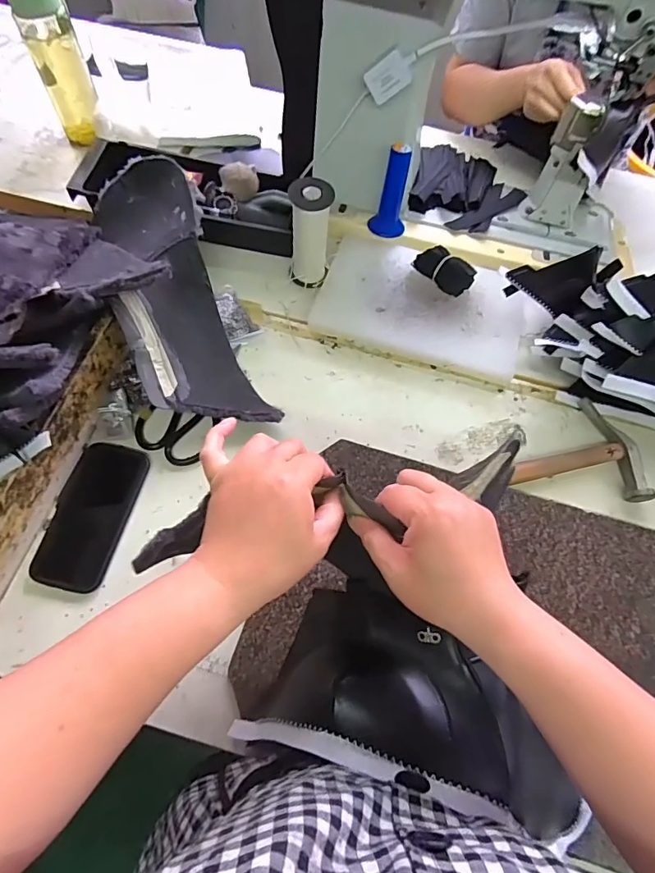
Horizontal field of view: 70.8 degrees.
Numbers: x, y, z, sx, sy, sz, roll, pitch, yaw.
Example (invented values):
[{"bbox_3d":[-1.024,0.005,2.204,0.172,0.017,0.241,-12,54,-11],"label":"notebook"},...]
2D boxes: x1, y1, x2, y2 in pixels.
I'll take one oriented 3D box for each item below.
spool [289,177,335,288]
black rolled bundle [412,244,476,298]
[{"bbox_3d":[-0.024,-0.276,0.649,0.057,0.140,0.064,2,65,-2],"label":"spool"},{"bbox_3d":[0.172,-0.246,0.679,0.088,0.039,0.042,42,70,15],"label":"black rolled bundle"}]

